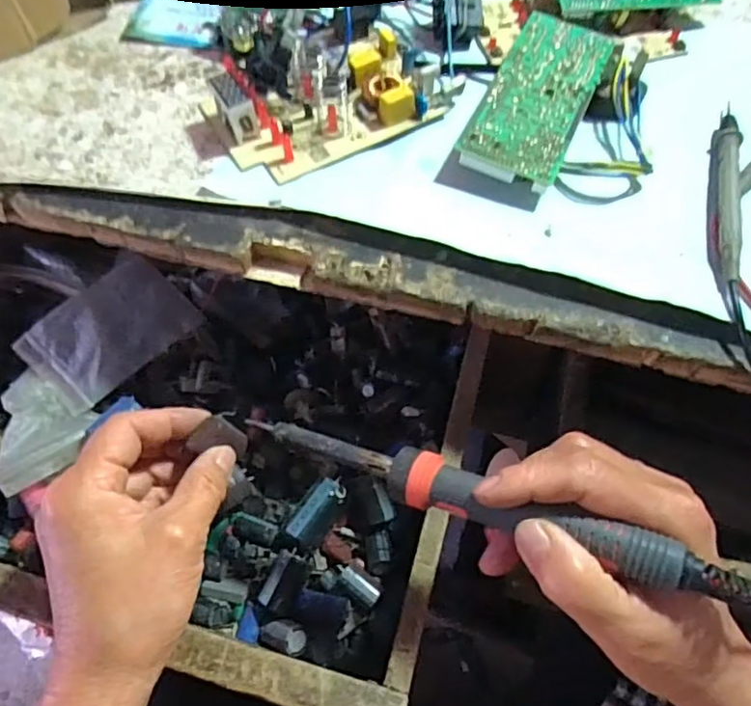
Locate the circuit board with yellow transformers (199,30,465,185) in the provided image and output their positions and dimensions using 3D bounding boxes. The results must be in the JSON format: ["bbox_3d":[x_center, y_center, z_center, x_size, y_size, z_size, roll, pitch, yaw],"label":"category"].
[{"bbox_3d":[-0.029,-0.152,0.347,0.125,0.033,0.088,-28,64,-17],"label":"circuit board with yellow transformers"}]

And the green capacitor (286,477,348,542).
[{"bbox_3d":[-0.035,0.095,0.363,0.018,0.011,0.041,35,64,17],"label":"green capacitor"}]

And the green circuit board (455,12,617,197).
[{"bbox_3d":[0.093,-0.144,0.346,0.054,0.019,0.133,23,61,11],"label":"green circuit board"}]

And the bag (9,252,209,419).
[{"bbox_3d":[-0.176,-0.016,0.402,0.070,0.017,0.098,35,64,17],"label":"bag"}]

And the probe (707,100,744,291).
[{"bbox_3d":[0.181,-0.084,0.312,0.013,0.013,0.132,17,60,8],"label":"probe"}]

